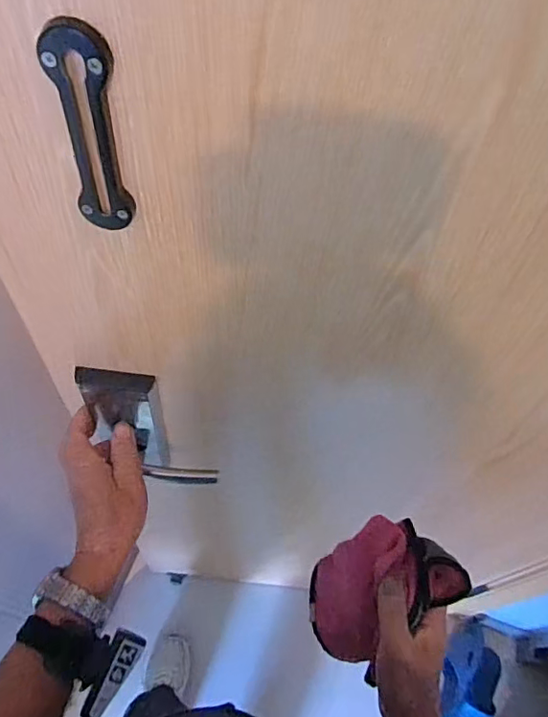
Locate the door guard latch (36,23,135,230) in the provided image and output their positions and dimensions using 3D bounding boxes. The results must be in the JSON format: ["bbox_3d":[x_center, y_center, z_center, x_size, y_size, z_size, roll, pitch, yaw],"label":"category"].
[{"bbox_3d":[-0.100,-0.121,0.300,0.033,0.123,0.010,3,58,-3],"label":"door guard latch"}]

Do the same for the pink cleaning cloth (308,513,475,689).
[{"bbox_3d":[0.101,0.230,0.539,0.124,0.124,0.105,-32,66,-22],"label":"pink cleaning cloth"}]

